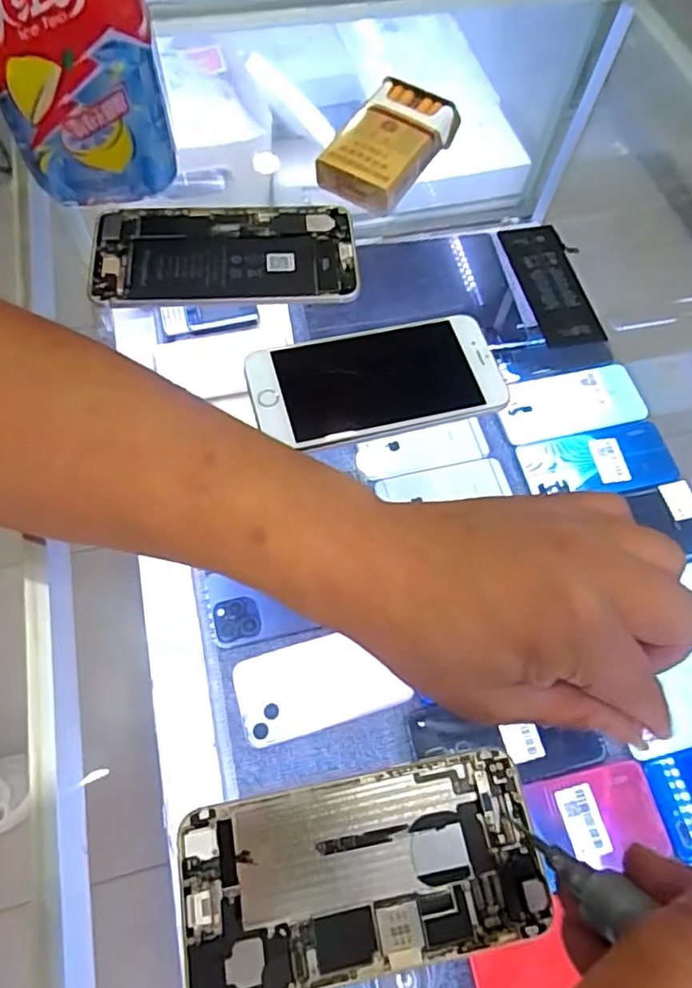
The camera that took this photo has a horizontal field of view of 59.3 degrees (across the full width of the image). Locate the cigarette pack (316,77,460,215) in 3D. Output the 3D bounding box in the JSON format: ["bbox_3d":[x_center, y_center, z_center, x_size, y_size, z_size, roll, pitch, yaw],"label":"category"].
[{"bbox_3d":[0.028,-0.233,0.405,0.057,0.029,0.093,31,66,12],"label":"cigarette pack"}]

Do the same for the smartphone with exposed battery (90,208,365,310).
[{"bbox_3d":[-0.074,-0.146,0.370,0.156,0.007,0.080,-2,64,-4],"label":"smartphone with exposed battery"}]

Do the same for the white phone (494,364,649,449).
[{"bbox_3d":[0.245,-0.100,0.667,0.157,0.010,0.076,-11,65,-8],"label":"white phone"}]

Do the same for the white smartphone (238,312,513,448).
[{"bbox_3d":[0.017,-0.062,0.326,0.133,0.010,0.064,-13,65,-9],"label":"white smartphone"}]

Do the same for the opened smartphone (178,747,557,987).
[{"bbox_3d":[0.006,0.146,0.235,0.135,0.006,0.065,-9,64,-7],"label":"opened smartphone"}]

